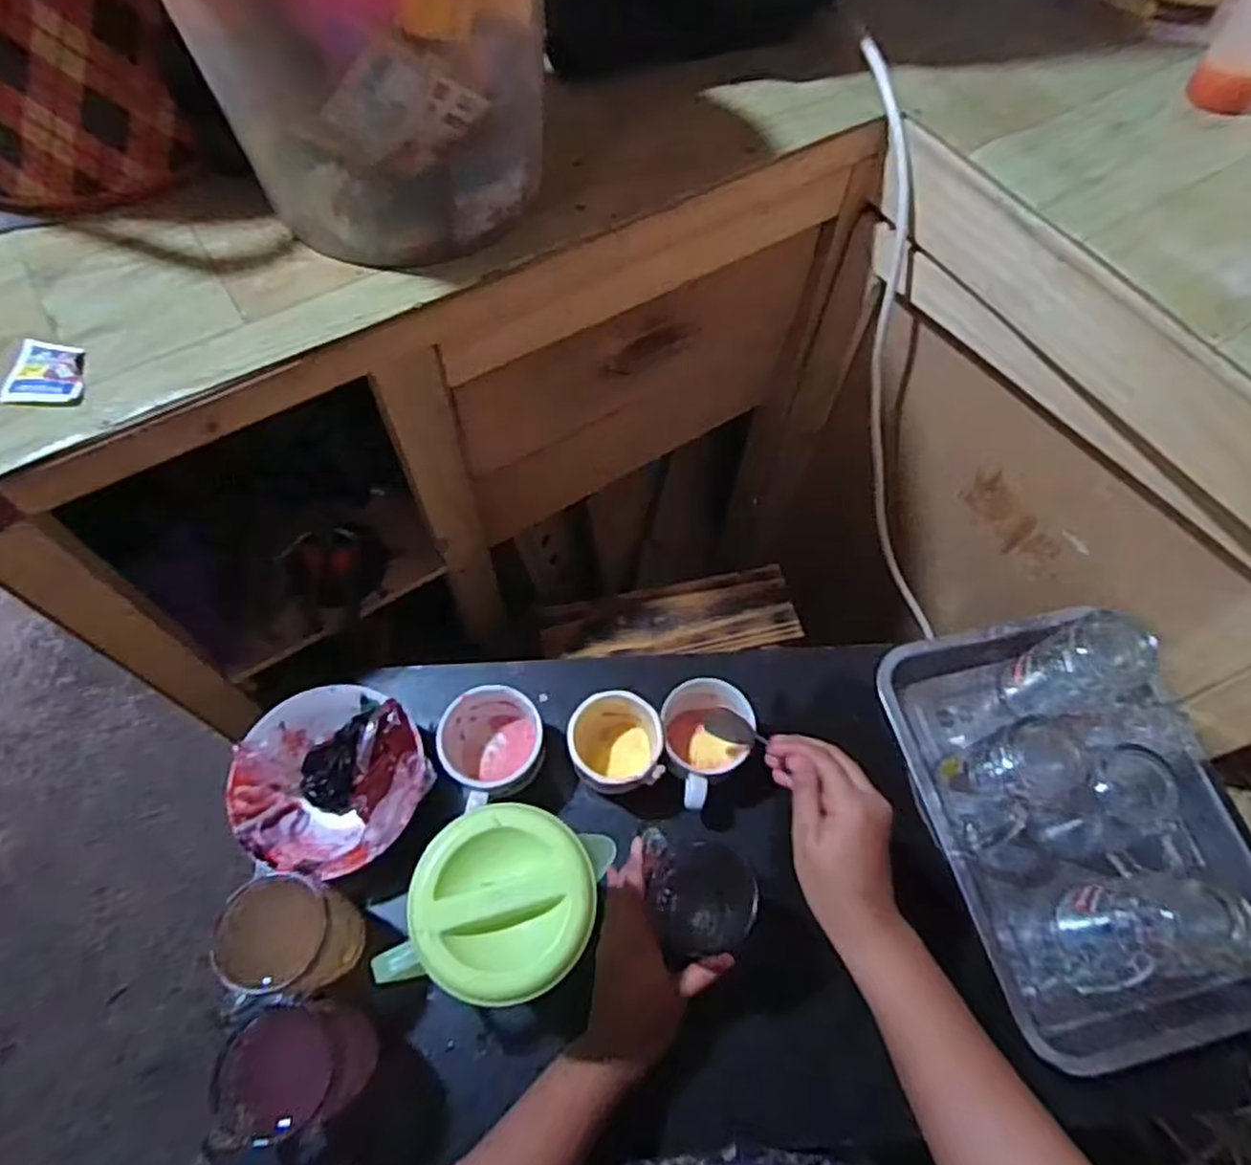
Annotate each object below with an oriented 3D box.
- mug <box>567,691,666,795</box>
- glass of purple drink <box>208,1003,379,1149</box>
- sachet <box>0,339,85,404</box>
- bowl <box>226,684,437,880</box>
[{"bbox_3d":[-0.008,0.141,0.652,0.074,0.078,0.076,0,64,0],"label":"mug"},{"bbox_3d":[-0.228,0.337,0.524,0.085,0.117,0.072,-12,65,-5],"label":"glass of purple drink"},{"bbox_3d":[-0.379,-0.137,0.492,0.045,0.009,0.047,-3,64,-1],"label":"sachet"},{"bbox_3d":[-0.244,0.166,0.629,0.151,0.073,0.150,0,64,0],"label":"bowl"}]

